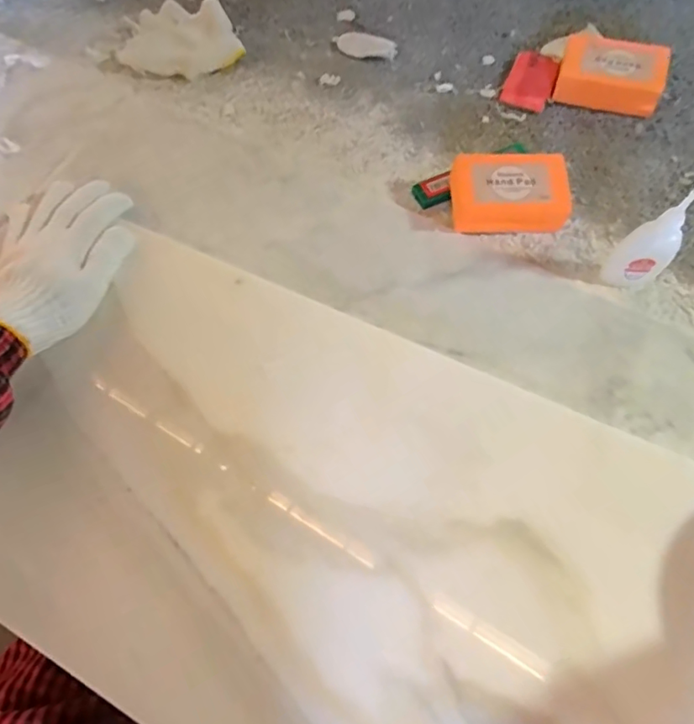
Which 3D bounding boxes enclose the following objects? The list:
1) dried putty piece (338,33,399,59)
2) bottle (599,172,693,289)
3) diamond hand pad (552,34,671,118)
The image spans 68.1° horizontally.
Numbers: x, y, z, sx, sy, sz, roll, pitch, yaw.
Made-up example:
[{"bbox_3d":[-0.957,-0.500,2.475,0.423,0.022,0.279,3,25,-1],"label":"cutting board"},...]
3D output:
[{"bbox_3d":[0.021,-0.335,0.542,0.062,0.004,0.030,10,67,7],"label":"dried putty piece"},{"bbox_3d":[0.222,-0.089,0.371,0.029,0.107,0.033,-38,70,-13],"label":"bottle"},{"bbox_3d":[0.248,-0.272,0.485,0.096,0.035,0.061,14,68,9],"label":"diamond hand pad"}]

